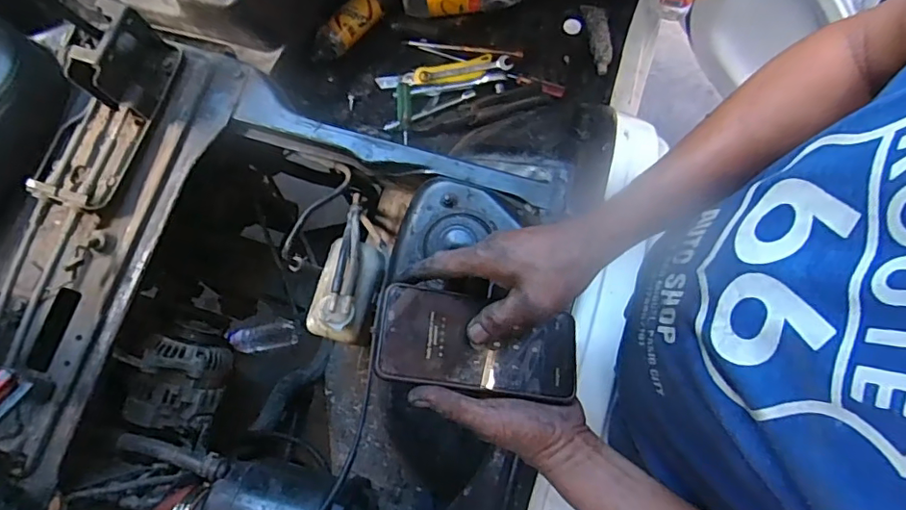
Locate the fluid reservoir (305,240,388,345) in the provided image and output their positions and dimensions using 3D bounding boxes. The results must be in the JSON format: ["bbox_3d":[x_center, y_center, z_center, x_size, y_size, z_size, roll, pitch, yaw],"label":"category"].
[{"bbox_3d":[-0.140,0.045,0.727,0.083,0.079,0.140,14,75,5],"label":"fluid reservoir"}]

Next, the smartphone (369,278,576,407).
[{"bbox_3d":[0.023,0.071,0.440,0.167,0.005,0.077,10,65,-12],"label":"smartphone"}]

